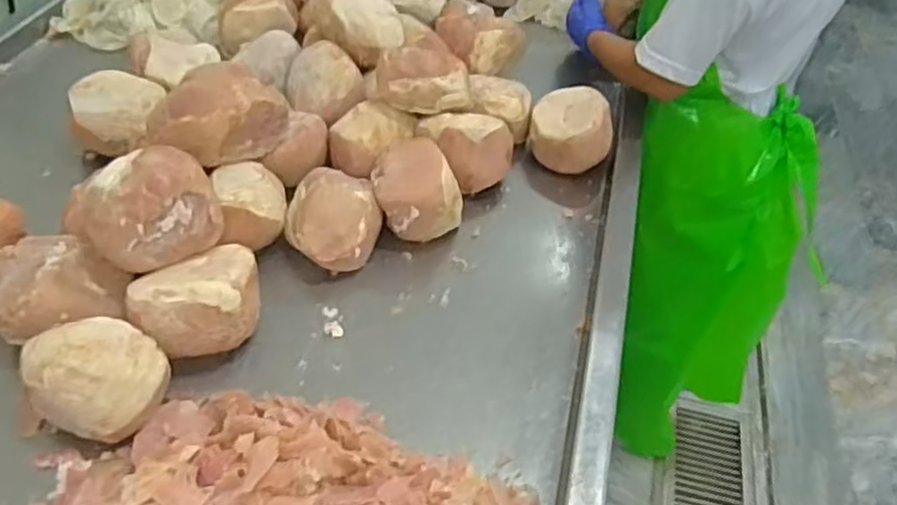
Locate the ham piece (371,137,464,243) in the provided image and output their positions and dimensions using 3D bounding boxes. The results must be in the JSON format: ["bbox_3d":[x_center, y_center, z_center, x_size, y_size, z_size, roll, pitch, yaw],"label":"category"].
[{"bbox_3d":[-0.039,-0.084,0.936,0.118,0.105,0.098,3,45,-3],"label":"ham piece"}]

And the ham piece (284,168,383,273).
[{"bbox_3d":[-0.146,-0.050,0.909,0.119,0.087,0.140,-5,46,-10],"label":"ham piece"}]

